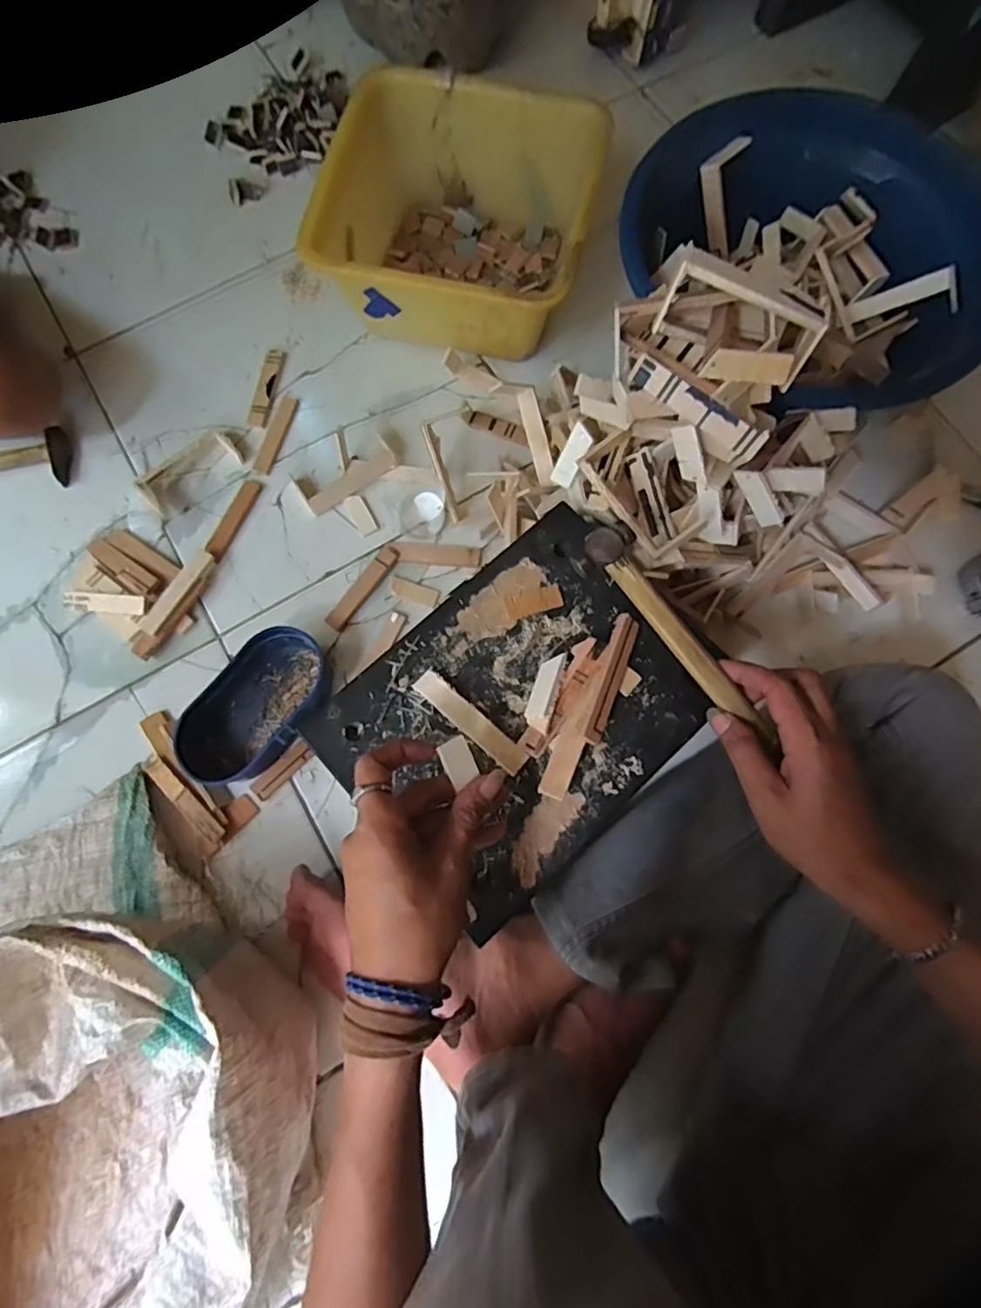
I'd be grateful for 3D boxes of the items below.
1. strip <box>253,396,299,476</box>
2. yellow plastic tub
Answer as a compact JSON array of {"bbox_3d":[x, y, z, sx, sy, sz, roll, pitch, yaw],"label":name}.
[{"bbox_3d":[-0.238,-0.244,0.649,0.019,0.004,0.099,15,76,3],"label":"strip"},{"bbox_3d":[-0.033,-0.456,0.633,0.260,0.133,0.257,0,76,-1],"label":"yellow plastic tub"}]

